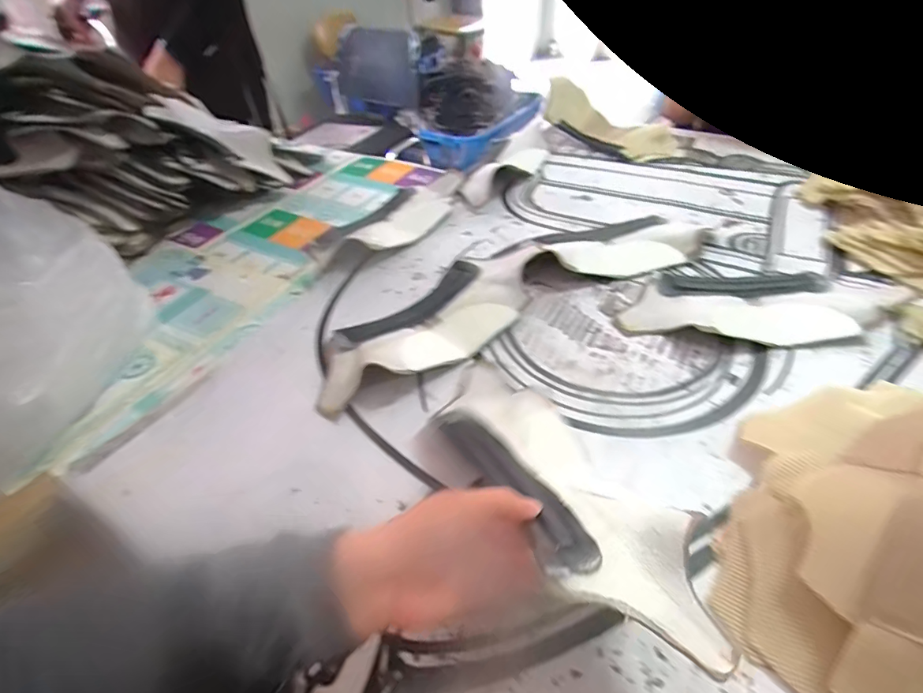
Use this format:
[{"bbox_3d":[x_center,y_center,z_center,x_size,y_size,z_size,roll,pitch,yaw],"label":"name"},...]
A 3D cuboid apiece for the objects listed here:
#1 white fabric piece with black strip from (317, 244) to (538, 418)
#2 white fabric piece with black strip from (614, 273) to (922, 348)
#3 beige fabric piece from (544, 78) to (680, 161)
[{"bbox_3d":[-0.036,-0.036,0.597,0.347,0.041,0.142,-36,53,-28],"label":"white fabric piece with black strip"},{"bbox_3d":[0.378,-0.054,0.597,0.342,0.027,0.138,-5,45,0],"label":"white fabric piece with black strip"},{"bbox_3d":[0.315,-0.474,0.996,0.300,0.076,0.129,32,54,12],"label":"beige fabric piece"}]

